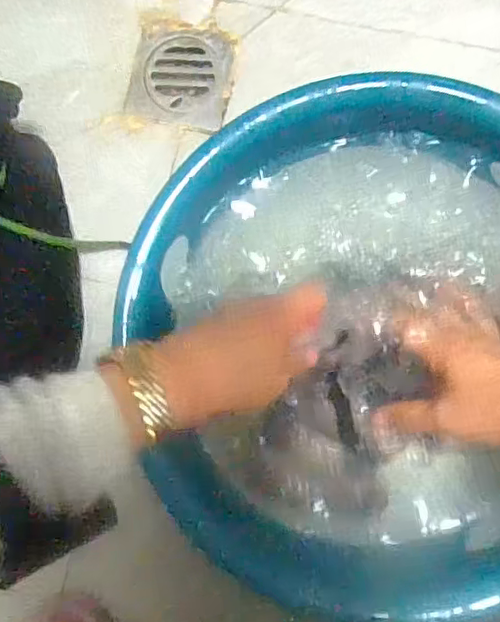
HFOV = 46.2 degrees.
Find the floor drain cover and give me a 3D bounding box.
[{"bbox_3d":[-0.065,-0.227,0.567,0.096,0.005,0.094,10,88,4],"label":"floor drain cover"}]

